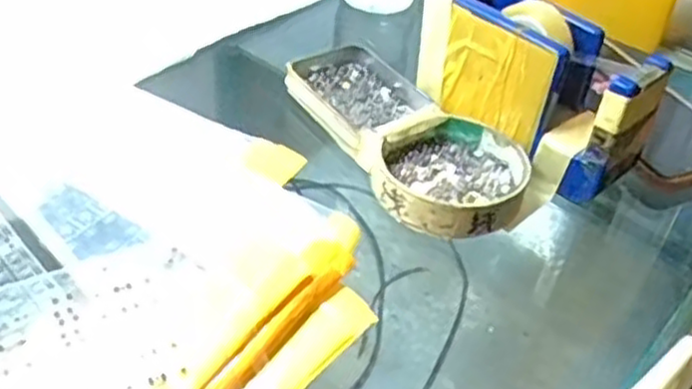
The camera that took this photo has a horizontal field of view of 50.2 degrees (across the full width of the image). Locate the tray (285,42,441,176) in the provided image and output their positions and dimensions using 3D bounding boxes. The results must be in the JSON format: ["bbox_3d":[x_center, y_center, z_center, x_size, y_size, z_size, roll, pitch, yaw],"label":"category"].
[{"bbox_3d":[0.009,-0.061,0.466,0.069,0.022,0.113,-22,49,-27],"label":"tray"}]

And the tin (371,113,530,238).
[{"bbox_3d":[0.059,-0.012,0.413,0.079,0.021,0.084,3,42,-3],"label":"tin"}]

